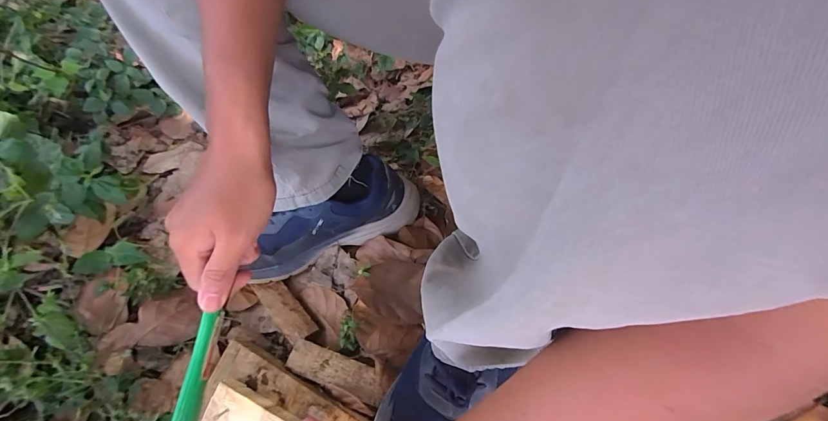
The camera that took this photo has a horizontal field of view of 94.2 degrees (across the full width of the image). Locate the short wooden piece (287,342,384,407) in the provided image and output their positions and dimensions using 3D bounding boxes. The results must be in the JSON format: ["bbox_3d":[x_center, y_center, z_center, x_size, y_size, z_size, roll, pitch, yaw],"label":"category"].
[{"bbox_3d":[-0.086,0.177,0.425,0.112,0.011,0.035,15,59,15],"label":"short wooden piece"}]

